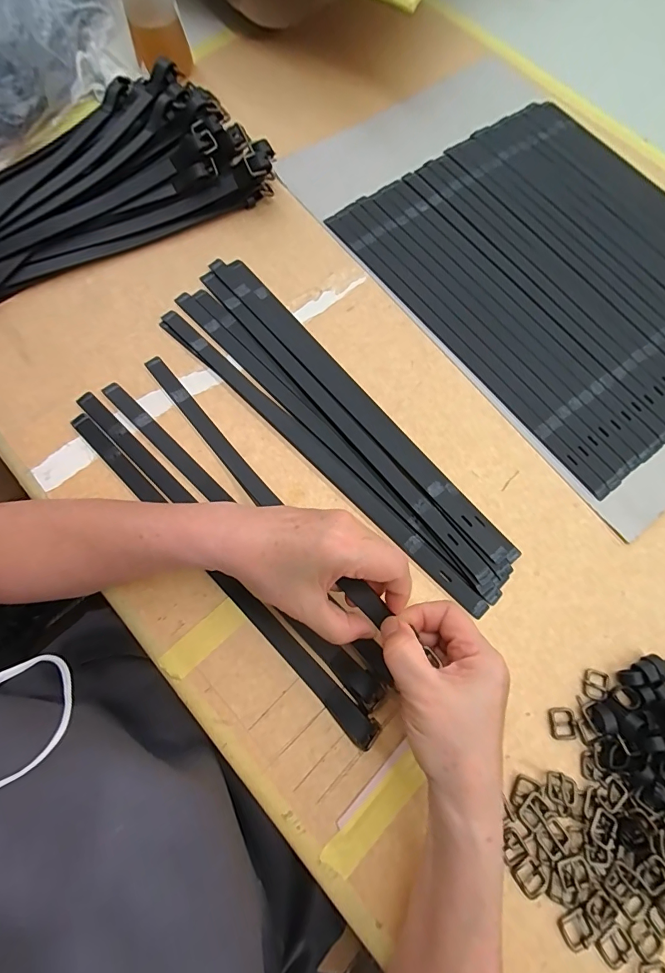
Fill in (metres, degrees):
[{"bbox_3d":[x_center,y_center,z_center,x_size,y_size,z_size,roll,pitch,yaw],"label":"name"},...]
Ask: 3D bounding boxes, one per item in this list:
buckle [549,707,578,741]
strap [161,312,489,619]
[{"bbox_3d":[0.180,0.185,0.327,0.020,0.004,0.023,-2,71,-3],"label":"buckle"},{"bbox_3d":[-0.022,-0.035,0.390,0.396,0.009,0.024,43,74,12],"label":"strap"}]

